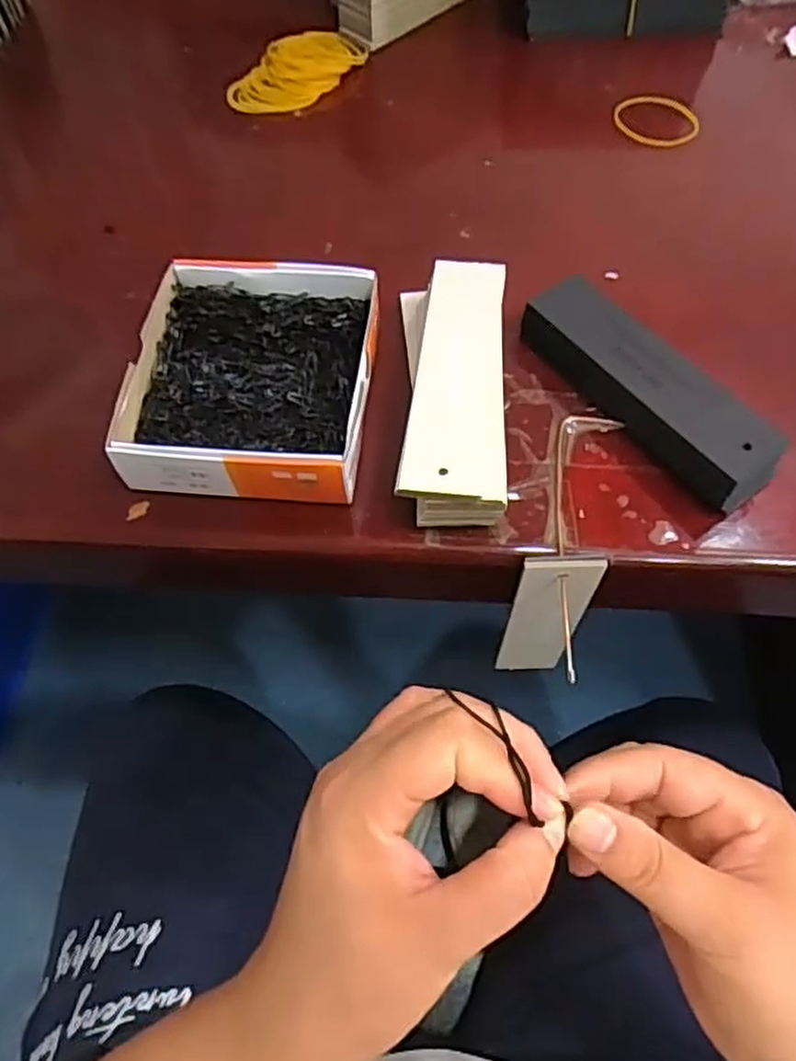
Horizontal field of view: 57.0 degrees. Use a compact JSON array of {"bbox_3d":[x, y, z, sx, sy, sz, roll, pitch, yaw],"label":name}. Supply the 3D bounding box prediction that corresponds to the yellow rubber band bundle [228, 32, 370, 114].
[{"bbox_3d":[-0.062,-0.297,0.472,0.053,0.014,0.094,31,66,17],"label":"yellow rubber band bundle"}]

